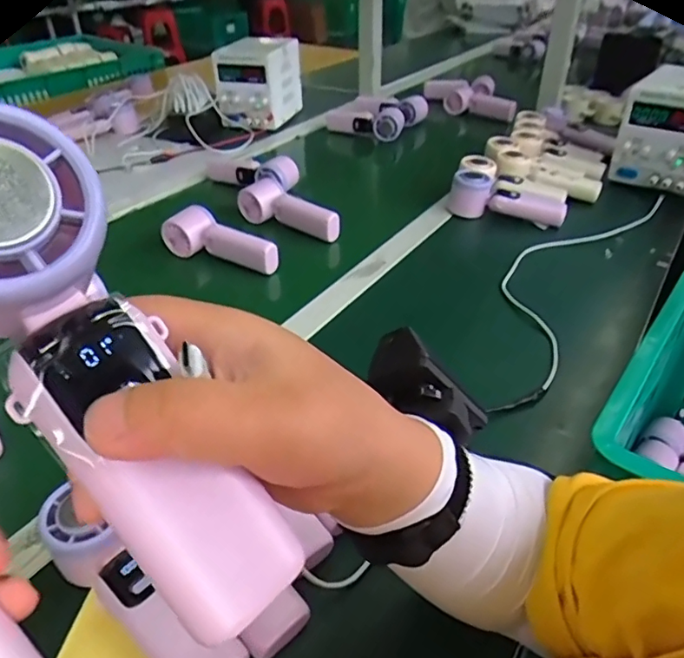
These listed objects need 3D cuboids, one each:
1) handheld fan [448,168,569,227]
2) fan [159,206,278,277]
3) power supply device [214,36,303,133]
[{"bbox_3d":[0.250,-0.197,0.841,0.179,0.060,0.060,15,39,19],"label":"handheld fan"},{"bbox_3d":[-0.163,-0.120,0.728,0.168,0.055,0.044,20,41,25],"label":"fan"},{"bbox_3d":[-0.187,-0.561,1.233,0.127,0.165,0.198,10,38,13],"label":"power supply device"}]

